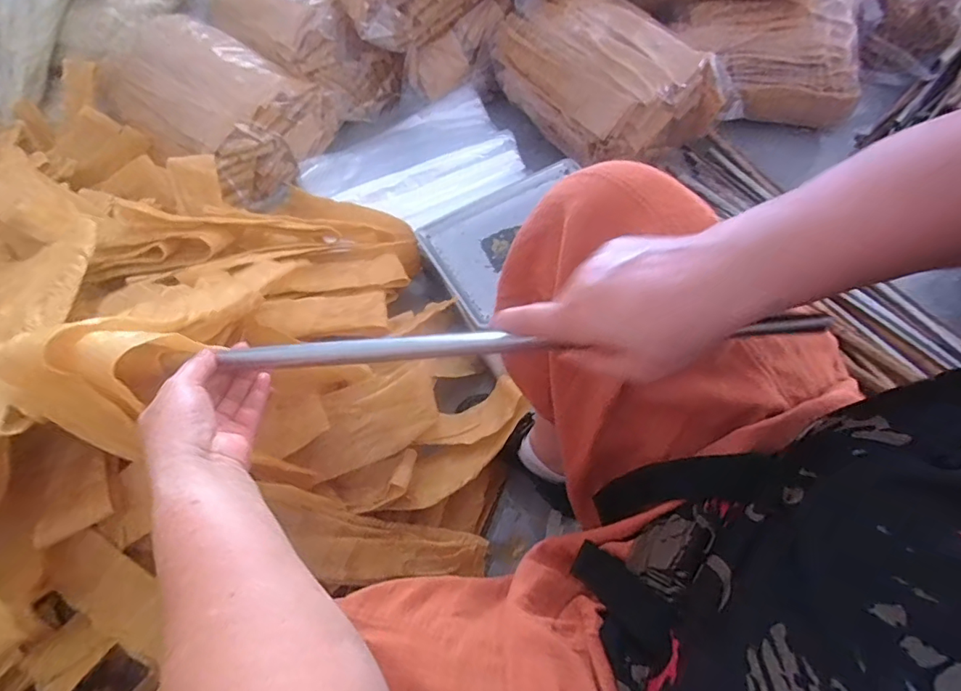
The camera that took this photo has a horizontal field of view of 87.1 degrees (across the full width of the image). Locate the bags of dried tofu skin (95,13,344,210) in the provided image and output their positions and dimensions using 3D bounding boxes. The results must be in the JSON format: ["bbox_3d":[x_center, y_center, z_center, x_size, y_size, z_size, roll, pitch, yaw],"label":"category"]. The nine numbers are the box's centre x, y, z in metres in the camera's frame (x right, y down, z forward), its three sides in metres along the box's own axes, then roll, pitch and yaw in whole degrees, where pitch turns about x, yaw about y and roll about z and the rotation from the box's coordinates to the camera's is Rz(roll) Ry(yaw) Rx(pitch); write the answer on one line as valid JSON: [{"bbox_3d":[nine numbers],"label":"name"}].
[{"bbox_3d":[-0.584,-0.517,1.089,0.415,0.212,0.315,27,66,17],"label":"bags of dried tofu skin"}]

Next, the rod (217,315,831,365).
[{"bbox_3d":[-0.007,0.000,0.341,0.407,0.016,0.012,-3,59,19],"label":"rod"}]

